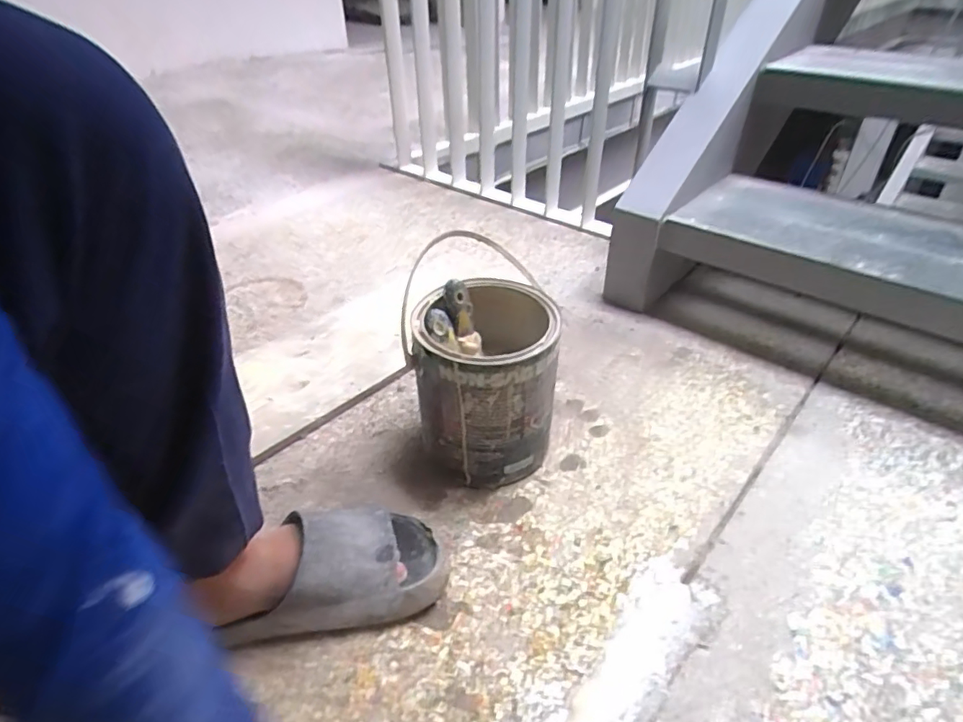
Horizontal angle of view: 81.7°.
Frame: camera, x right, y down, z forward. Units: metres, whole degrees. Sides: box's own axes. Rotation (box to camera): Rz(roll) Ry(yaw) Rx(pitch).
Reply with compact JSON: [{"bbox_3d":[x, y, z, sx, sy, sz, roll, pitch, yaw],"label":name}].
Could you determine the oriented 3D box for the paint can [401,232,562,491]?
[{"bbox_3d":[0.003,0.024,0.671,0.156,0.213,0.172,-3,38,-3],"label":"paint can"}]

